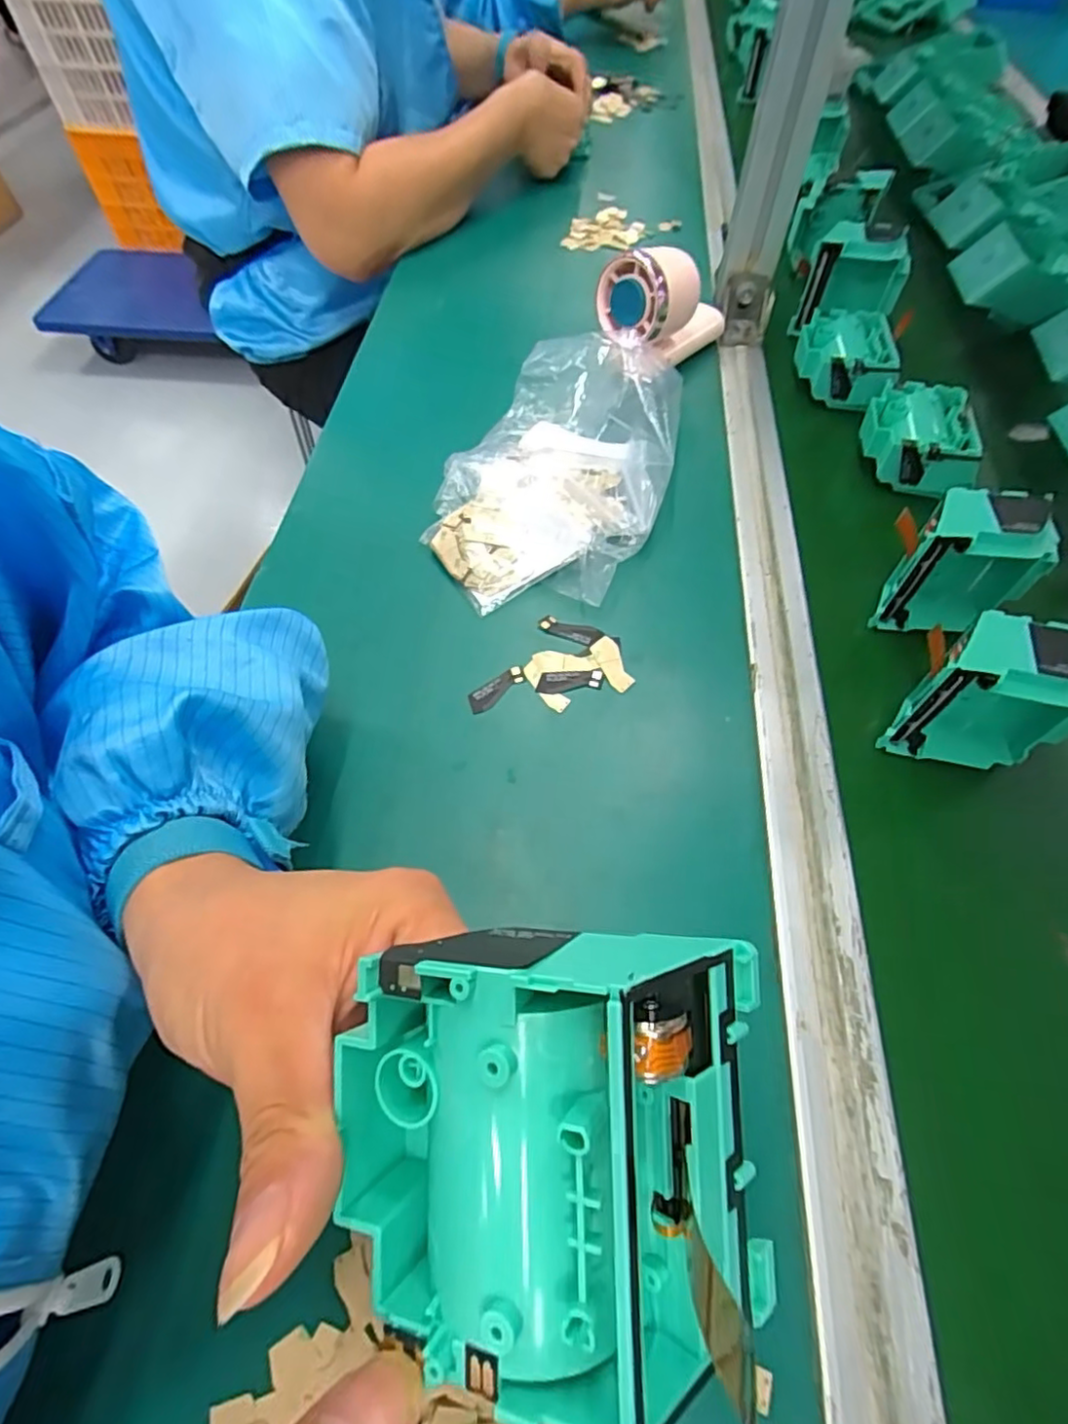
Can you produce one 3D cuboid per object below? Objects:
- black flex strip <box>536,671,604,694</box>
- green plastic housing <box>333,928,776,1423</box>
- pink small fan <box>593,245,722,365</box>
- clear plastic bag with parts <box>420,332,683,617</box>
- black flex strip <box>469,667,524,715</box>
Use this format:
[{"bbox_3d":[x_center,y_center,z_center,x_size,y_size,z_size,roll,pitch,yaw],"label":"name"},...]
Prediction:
[{"bbox_3d":[0.020,-0.018,0.352,0.036,0.004,0.014,-2,58,0],"label":"black flex strip"},{"bbox_3d":[0.003,0.083,0.133,0.081,0.048,0.077,0,86,16],"label":"green plastic housing"},{"bbox_3d":[0.110,-0.305,0.483,0.125,0.061,0.045,-10,54,-38],"label":"pink small fan"},{"bbox_3d":[0.020,-0.165,0.424,0.137,0.040,0.233,19,60,12],"label":"clear plastic bag with parts"},{"bbox_3d":[-0.020,-0.013,0.349,0.035,0.004,0.014,-36,64,-20],"label":"black flex strip"}]

